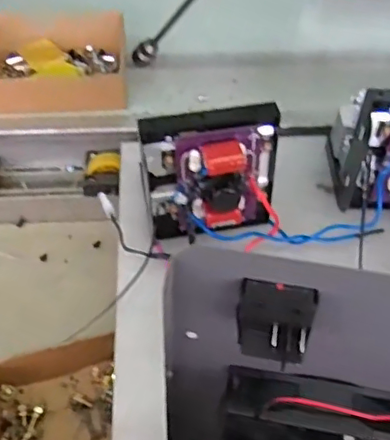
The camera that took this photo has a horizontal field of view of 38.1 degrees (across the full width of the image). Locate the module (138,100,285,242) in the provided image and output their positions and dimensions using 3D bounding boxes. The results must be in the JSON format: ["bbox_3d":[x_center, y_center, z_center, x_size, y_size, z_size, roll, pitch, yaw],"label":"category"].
[{"bbox_3d":[0.012,-0.027,0.442,0.104,0.116,0.045,-7,48,-7],"label":"module"}]

